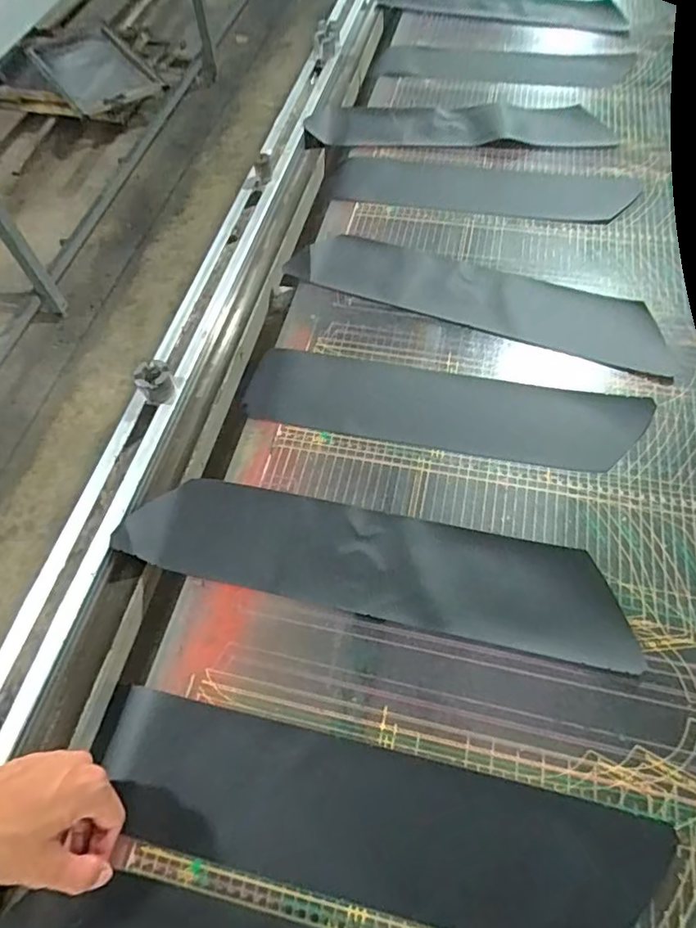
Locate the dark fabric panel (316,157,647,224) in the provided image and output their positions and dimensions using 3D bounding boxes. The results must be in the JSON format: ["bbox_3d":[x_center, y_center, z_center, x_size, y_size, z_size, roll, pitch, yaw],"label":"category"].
[{"bbox_3d":[0.178,-0.373,0.758,0.404,0.016,0.099,7,60,7],"label":"dark fabric panel"}]

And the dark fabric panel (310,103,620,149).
[{"bbox_3d":[0.159,-0.489,0.812,0.417,0.032,0.100,1,60,3],"label":"dark fabric panel"}]

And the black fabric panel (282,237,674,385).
[{"bbox_3d":[0.149,-0.204,0.672,0.449,0.013,0.102,18,62,13],"label":"black fabric panel"}]

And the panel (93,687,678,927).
[{"bbox_3d":[0.011,0.272,0.430,0.426,0.009,0.107,9,61,8],"label":"panel"}]

